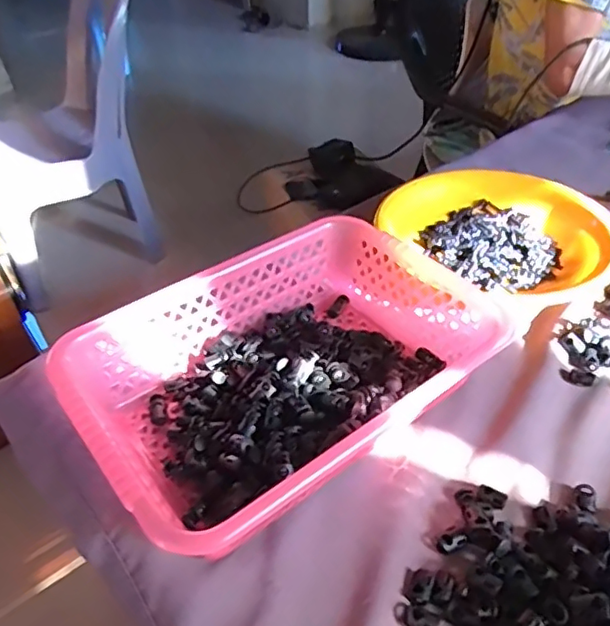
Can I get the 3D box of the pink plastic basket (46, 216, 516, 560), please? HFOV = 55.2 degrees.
[{"bbox_3d":[-0.012,0.047,0.458,0.301,0.086,0.210,-30,47,-26],"label":"pink plastic basket"}]

